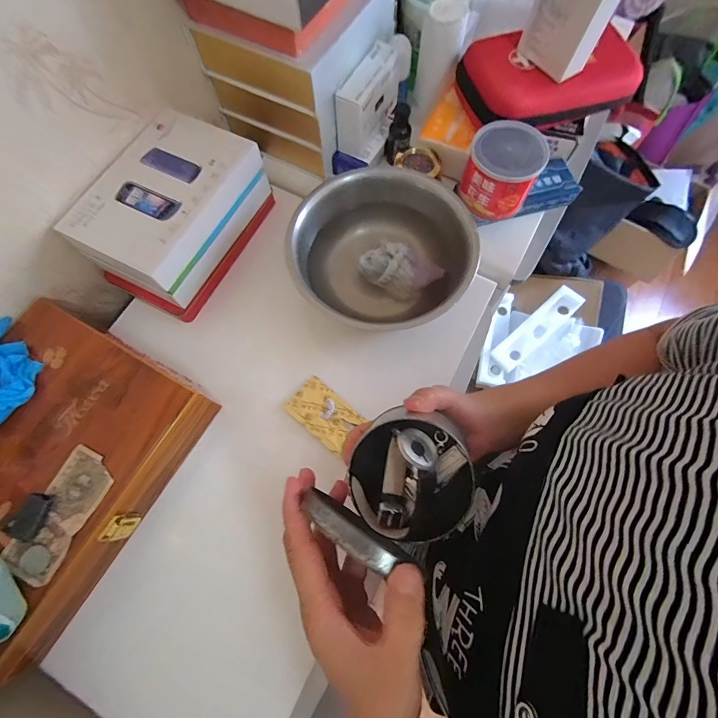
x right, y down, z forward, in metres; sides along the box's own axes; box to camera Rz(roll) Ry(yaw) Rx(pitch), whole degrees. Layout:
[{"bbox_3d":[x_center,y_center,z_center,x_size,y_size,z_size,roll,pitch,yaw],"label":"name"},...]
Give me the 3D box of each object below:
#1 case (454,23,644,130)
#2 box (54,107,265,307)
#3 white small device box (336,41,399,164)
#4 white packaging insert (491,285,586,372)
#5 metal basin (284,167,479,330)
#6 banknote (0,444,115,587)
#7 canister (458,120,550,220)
[{"bbox_3d":[0.240,-0.348,0.461,0.213,0.052,0.133,-15,71,-4],"label":"case"},{"bbox_3d":[-0.207,-0.172,0.419,0.148,0.063,0.199,27,74,10],"label":"box"},{"bbox_3d":[0.016,-0.337,0.483,0.048,0.082,0.122,22,73,8],"label":"white small device box"},{"bbox_3d":[0.558,-0.094,1.146,0.313,0.031,0.084,-43,75,3],"label":"white packaging insert"},{"bbox_3d":[0.025,-0.118,0.428,0.192,0.067,0.197,0,71,1],"label":"metal basin"},{"bbox_3d":[-0.259,0.133,0.320,0.049,0.006,0.104,23,73,9],"label":"banknote"},{"bbox_3d":[0.170,-0.226,0.437,0.080,0.068,0.082,26,74,10],"label":"canister"}]

